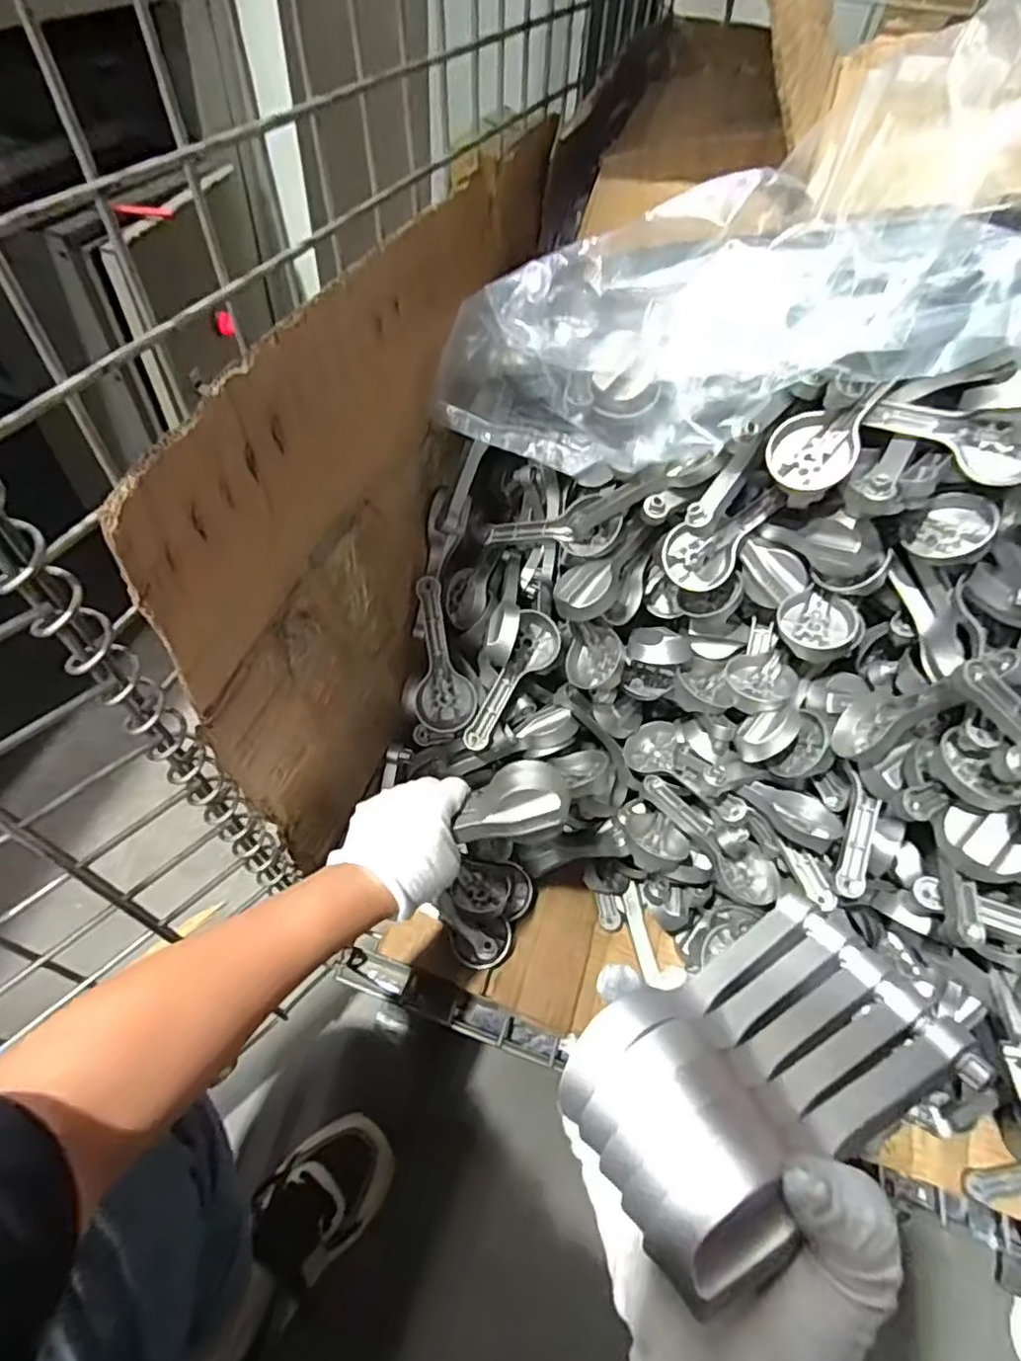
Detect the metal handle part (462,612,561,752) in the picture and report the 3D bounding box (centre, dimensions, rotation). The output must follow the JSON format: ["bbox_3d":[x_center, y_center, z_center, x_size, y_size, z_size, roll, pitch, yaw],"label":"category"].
[{"bbox_3d":[0.002,0.000,0.585,0.044,0.023,0.142,24,67,14],"label":"metal handle part"}]

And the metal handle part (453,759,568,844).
[{"bbox_3d":[0.005,0.086,0.459,0.079,0.034,0.058,-11,56,27],"label":"metal handle part"}]

